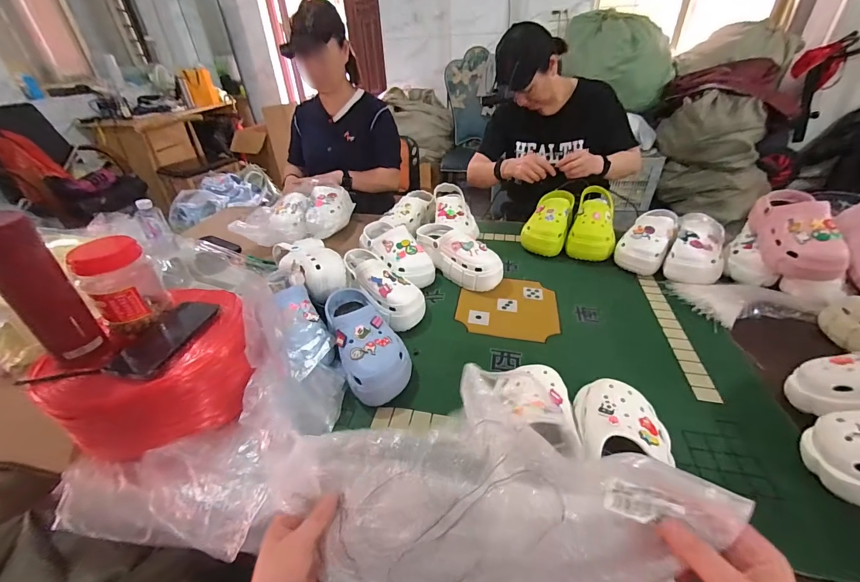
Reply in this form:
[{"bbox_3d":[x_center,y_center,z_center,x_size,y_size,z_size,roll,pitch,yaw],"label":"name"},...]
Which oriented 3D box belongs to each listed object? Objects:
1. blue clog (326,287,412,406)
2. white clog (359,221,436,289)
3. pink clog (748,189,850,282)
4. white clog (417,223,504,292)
[{"bbox_3d":[-0.113,0.077,0.650,0.110,0.088,0.239,-16,37,-18],"label":"blue clog"},{"bbox_3d":[-0.094,-0.104,0.917,0.102,0.087,0.253,-26,41,-29],"label":"white clog"},{"bbox_3d":[0.796,-0.137,0.796,0.099,0.129,0.267,4,50,9],"label":"pink clog"},{"bbox_3d":[0.067,-0.093,0.880,0.244,0.098,0.085,37,50,24],"label":"white clog"}]

